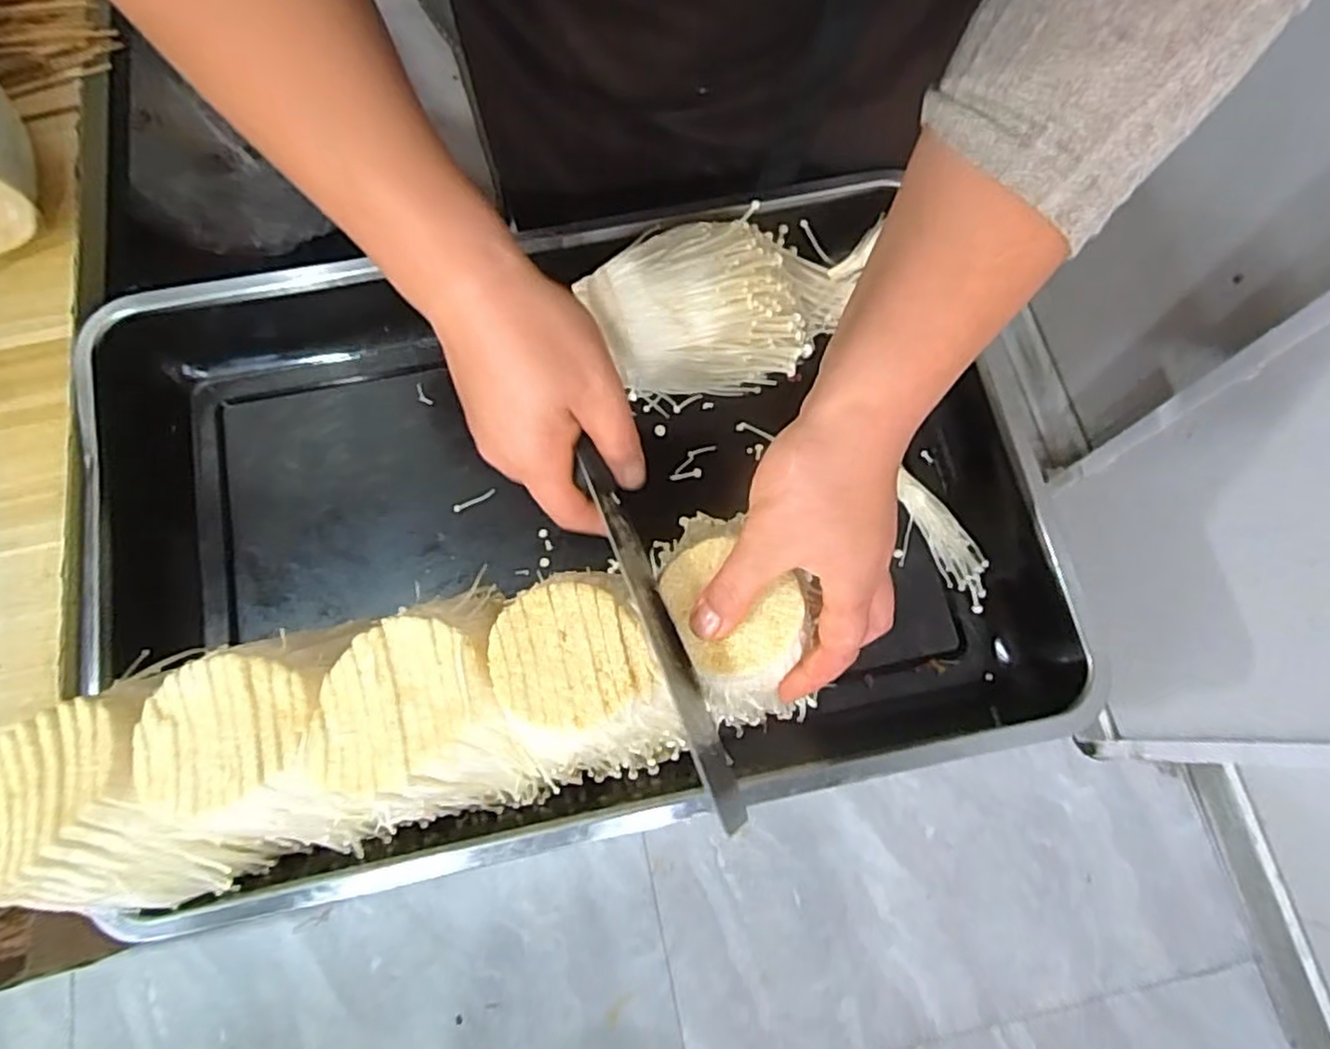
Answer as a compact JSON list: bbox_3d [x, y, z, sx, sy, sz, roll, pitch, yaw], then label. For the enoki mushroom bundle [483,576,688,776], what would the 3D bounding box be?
[{"bbox_3d":[-0.041,0.089,0.386,0.089,0.095,0.105,-21,74,-7],"label":"enoki mushroom bundle"}]

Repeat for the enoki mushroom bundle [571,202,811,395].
[{"bbox_3d":[0.018,-0.137,0.481,0.128,0.086,0.089,-16,73,-5],"label":"enoki mushroom bundle"}]

